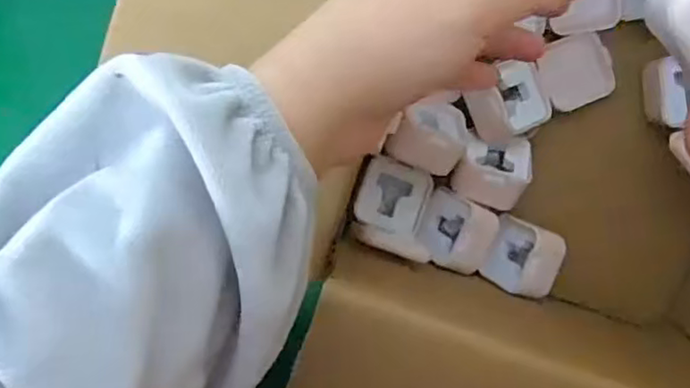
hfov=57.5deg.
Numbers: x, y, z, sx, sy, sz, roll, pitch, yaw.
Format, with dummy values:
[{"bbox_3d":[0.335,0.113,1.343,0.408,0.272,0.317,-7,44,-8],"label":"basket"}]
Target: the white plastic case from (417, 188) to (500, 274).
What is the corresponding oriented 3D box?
[{"bbox_3d":[0.087,0.030,0.495,0.054,0.029,0.054,26,97,-2],"label":"white plastic case"}]

